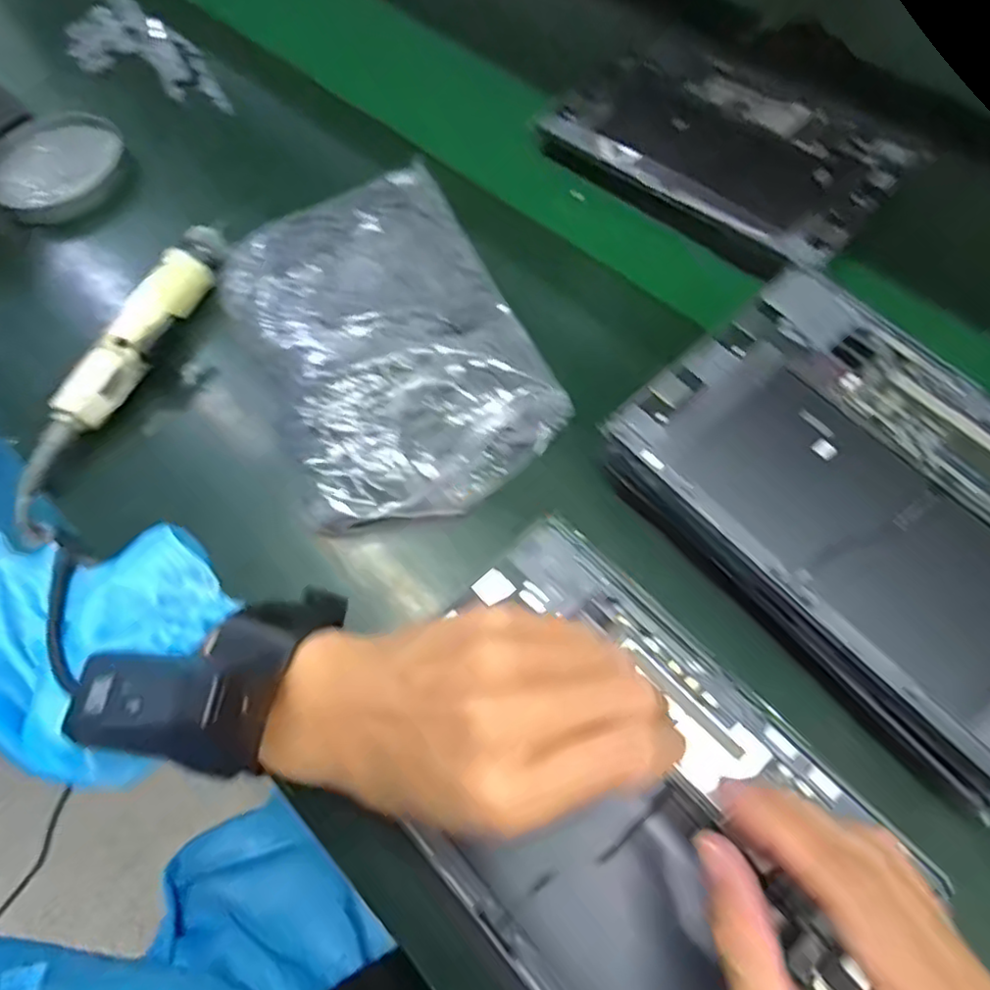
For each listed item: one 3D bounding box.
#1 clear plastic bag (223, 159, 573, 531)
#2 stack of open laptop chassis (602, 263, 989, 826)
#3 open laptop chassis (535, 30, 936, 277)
[{"bbox_3d":[-0.078,-0.109,0.470,0.177,0.045,0.273,-23,65,-9],"label":"clear plastic bag"},{"bbox_3d":[0.203,0.006,0.360,0.173,0.044,0.251,-40,69,-16],"label":"stack of open laptop chassis"},{"bbox_3d":[0.178,-0.273,0.528,0.253,0.036,0.171,38,71,19],"label":"open laptop chassis"}]

